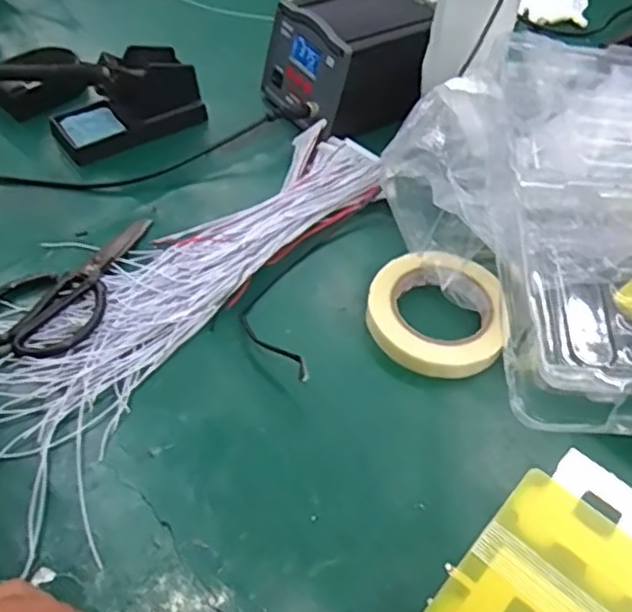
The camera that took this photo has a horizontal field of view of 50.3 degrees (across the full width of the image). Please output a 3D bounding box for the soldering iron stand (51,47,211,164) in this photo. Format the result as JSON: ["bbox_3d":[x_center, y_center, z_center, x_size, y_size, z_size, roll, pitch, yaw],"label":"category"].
[{"bbox_3d":[-0.199,-0.219,0.707,0.151,0.062,0.077,-25,57,-25],"label":"soldering iron stand"}]

